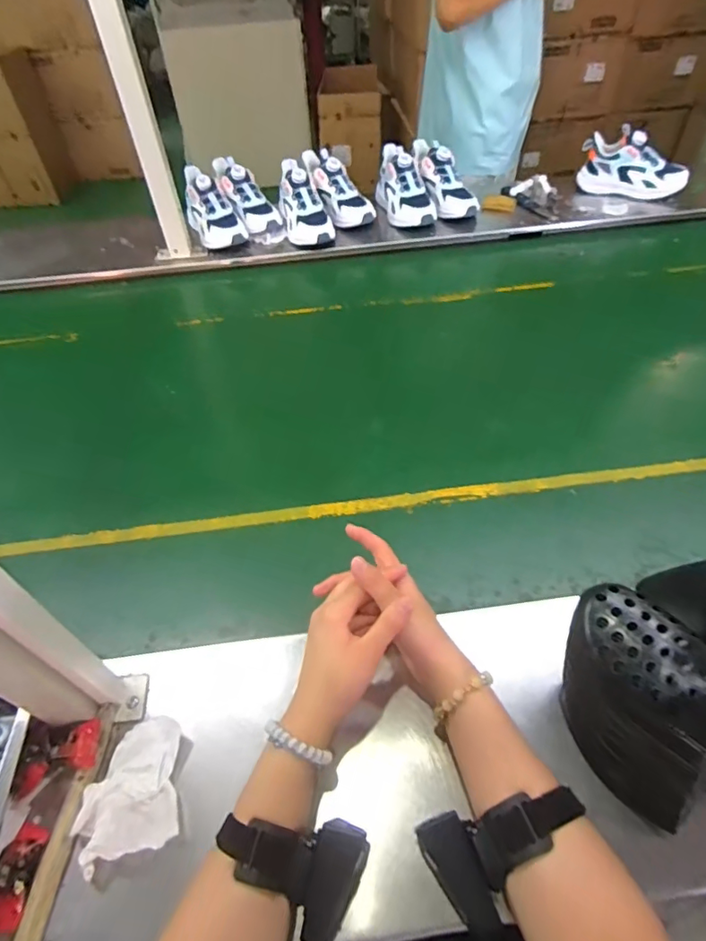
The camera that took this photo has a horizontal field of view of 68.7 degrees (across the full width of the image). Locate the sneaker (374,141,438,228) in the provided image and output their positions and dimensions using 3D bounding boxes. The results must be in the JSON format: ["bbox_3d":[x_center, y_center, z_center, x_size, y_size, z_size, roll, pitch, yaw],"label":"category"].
[{"bbox_3d":[0.112,-0.604,1.102,0.093,0.104,0.176,-13,50,-9],"label":"sneaker"}]

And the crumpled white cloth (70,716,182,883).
[{"bbox_3d":[-0.184,0.259,0.424,0.076,0.020,0.101,-9,49,-5],"label":"crumpled white cloth"}]

